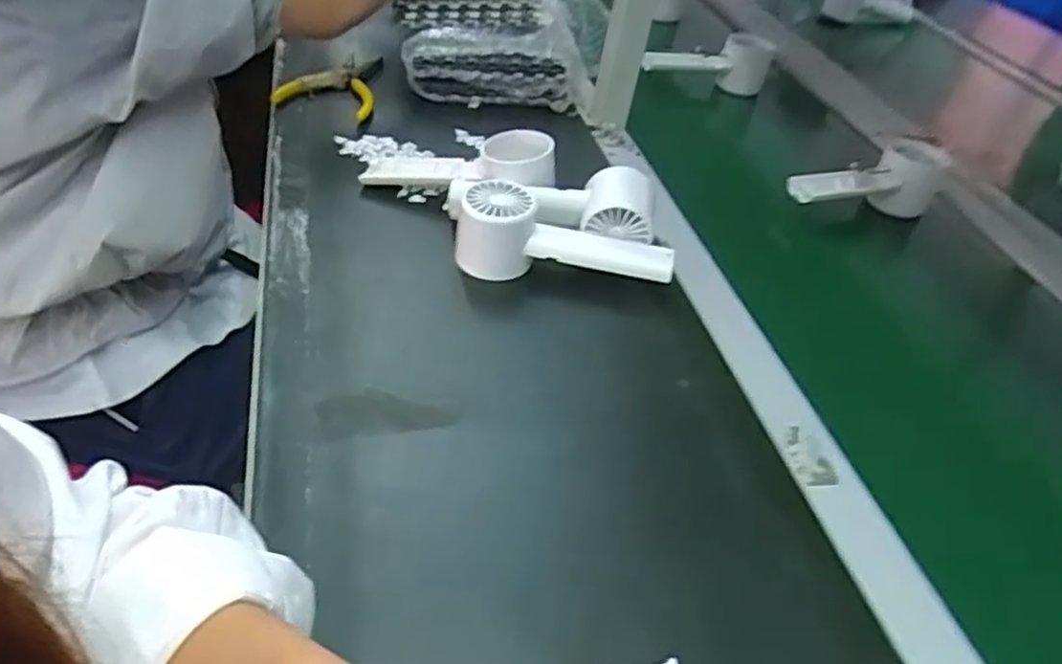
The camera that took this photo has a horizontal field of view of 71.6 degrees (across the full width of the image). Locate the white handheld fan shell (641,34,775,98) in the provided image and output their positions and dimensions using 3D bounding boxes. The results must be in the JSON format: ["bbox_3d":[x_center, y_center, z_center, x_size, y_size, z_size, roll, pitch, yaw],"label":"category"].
[{"bbox_3d":[0.205,-0.310,0.859,0.149,0.062,0.053,2,41,-6],"label":"white handheld fan shell"}]

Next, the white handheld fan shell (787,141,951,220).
[{"bbox_3d":[0.302,-0.136,0.663,0.160,0.056,0.059,-9,44,-18],"label":"white handheld fan shell"}]

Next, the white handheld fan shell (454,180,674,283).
[{"bbox_3d":[0.023,-0.069,0.544,0.159,0.058,0.061,7,41,-1],"label":"white handheld fan shell"}]

